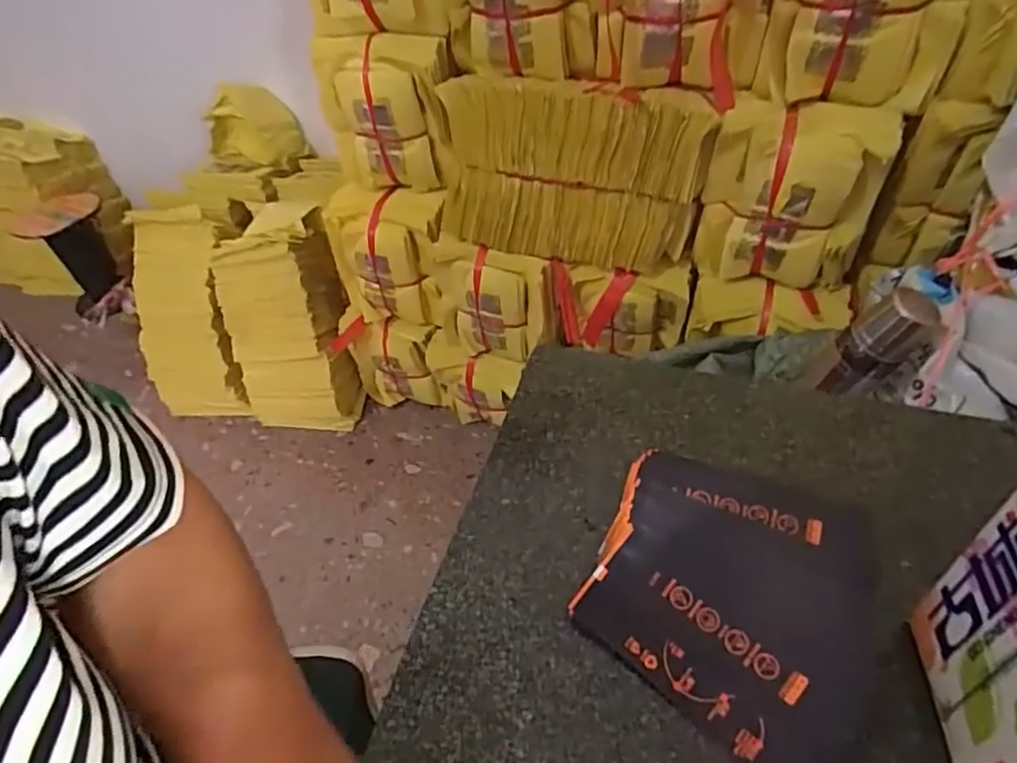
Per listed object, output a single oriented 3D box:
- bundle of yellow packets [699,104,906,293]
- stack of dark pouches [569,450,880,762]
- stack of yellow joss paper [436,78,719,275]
[{"bbox_3d":[0.395,-0.253,0.858,0.209,0.248,0.102,0,43,3],"label":"bundle of yellow packets"},{"bbox_3d":[0.118,0.106,0.315,0.138,0.031,0.158,18,47,21],"label":"stack of dark pouches"},{"bbox_3d":[0.090,-0.330,0.963,0.428,0.252,0.093,12,45,16],"label":"stack of yellow joss paper"}]

